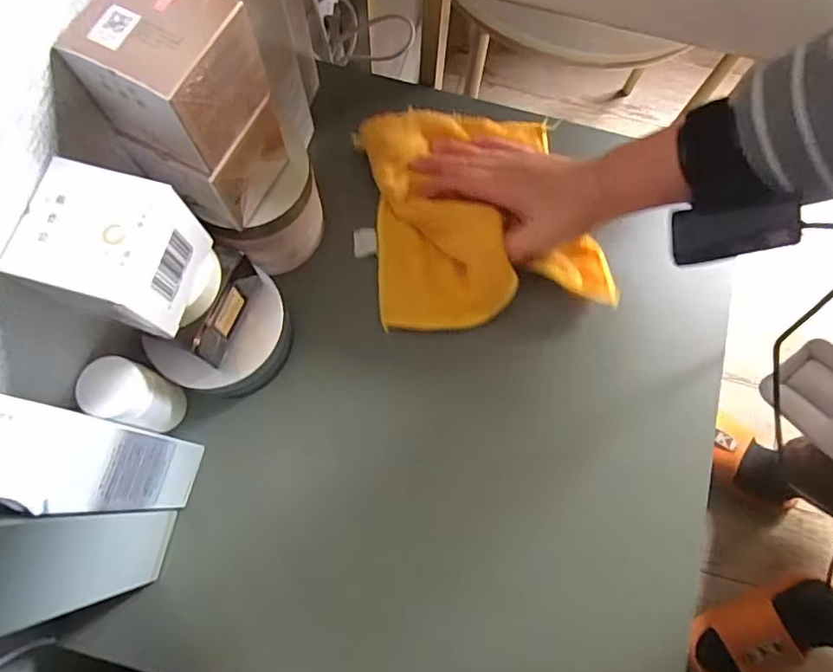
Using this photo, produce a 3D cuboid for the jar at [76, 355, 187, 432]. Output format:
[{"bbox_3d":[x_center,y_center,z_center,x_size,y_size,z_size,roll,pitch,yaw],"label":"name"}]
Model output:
[{"bbox_3d":[-0.180,0.039,0.366,0.038,0.072,0.036,0,74,-2],"label":"jar"}]

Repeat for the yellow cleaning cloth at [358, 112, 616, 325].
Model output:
[{"bbox_3d":[0.050,-0.098,0.432,0.169,0.029,0.173,-8,74,-4],"label":"yellow cleaning cloth"}]

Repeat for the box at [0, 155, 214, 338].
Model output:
[{"bbox_3d":[-0.150,-0.042,0.281,0.060,0.055,0.062,15,74,3],"label":"box"}]

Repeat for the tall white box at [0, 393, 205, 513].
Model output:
[{"bbox_3d":[-0.180,0.065,0.303,0.066,0.170,0.043,15,74,3],"label":"tall white box"}]

